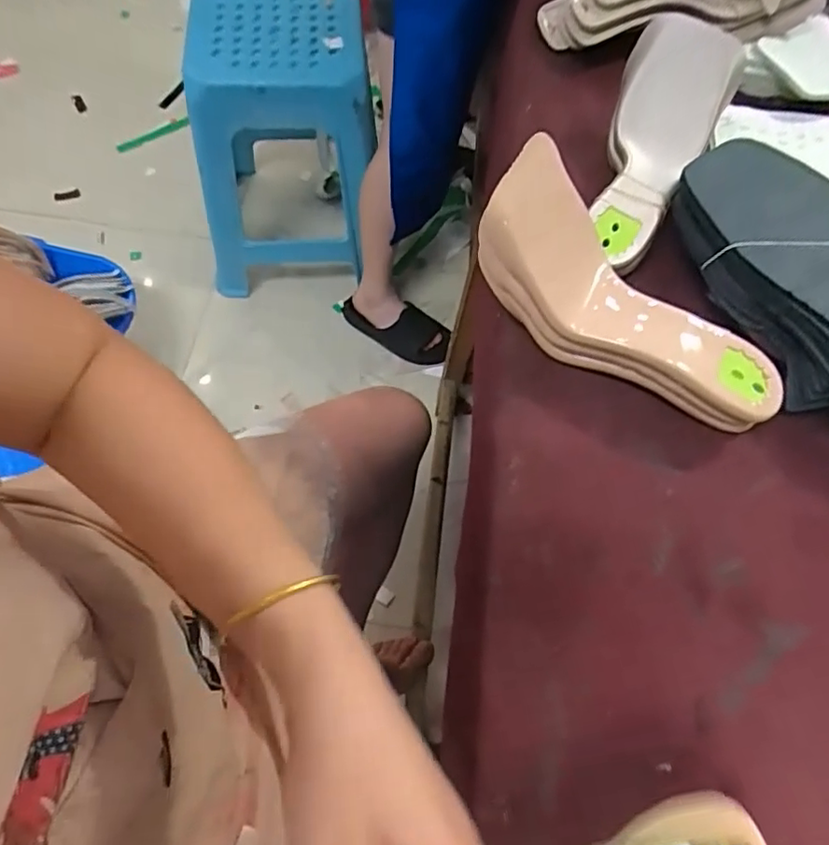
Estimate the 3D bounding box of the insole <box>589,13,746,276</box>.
[{"bbox_3d":[0.202,-0.225,0.498,0.090,0.053,0.224,19,81,8],"label":"insole"}]

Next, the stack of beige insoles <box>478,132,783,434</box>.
[{"bbox_3d":[0.144,-0.078,0.417,0.245,0.083,0.101,39,66,-1],"label":"stack of beige insoles"}]

